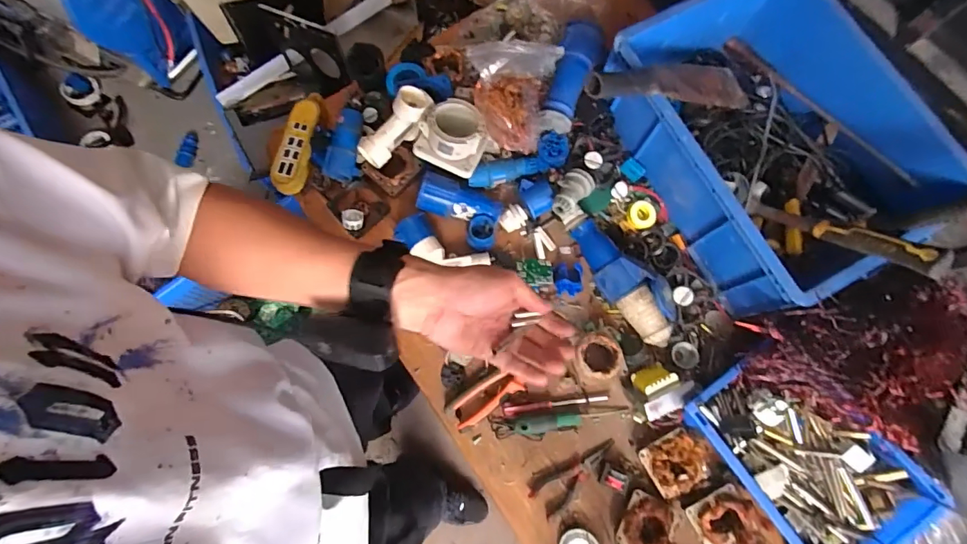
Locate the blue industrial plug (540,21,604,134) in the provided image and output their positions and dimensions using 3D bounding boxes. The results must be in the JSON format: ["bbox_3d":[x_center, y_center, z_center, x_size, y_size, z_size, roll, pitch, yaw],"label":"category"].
[{"bbox_3d":[0.152,-0.334,0.798,0.077,0.059,0.201,19,90,3],"label":"blue industrial plug"}]

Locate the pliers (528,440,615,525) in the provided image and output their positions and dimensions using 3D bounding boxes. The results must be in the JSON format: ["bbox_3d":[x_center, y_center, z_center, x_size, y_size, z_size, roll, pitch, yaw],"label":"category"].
[{"bbox_3d":[0.147,0.319,0.735,0.153,0.025,0.060,-37,80,-10],"label":"pliers"}]

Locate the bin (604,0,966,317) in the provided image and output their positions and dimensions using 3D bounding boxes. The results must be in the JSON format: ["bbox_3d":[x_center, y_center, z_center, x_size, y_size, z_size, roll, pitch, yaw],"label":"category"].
[{"bbox_3d":[0.472,-0.223,0.756,0.383,0.154,0.459,-28,79,-8],"label":"bin"}]

